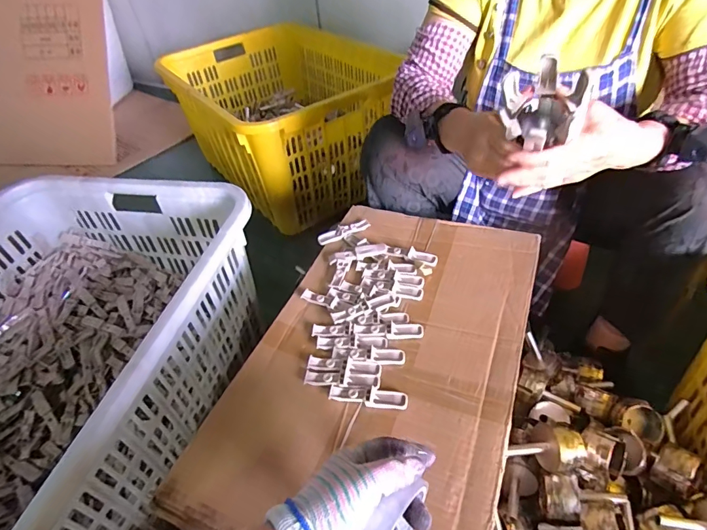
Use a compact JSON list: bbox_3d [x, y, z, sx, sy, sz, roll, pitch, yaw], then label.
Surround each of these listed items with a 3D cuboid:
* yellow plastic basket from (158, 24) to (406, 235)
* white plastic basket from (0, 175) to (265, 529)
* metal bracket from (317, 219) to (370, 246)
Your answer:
[{"bbox_3d":[-0.209,-0.516,1.463,0.597,0.370,0.814,-29,48,-22],"label":"yellow plastic basket"},{"bbox_3d":[-0.553,0.209,0.708,0.635,0.295,0.788,6,45,13],"label":"white plastic basket"},{"bbox_3d":[-0.018,-0.061,0.769,0.099,0.007,0.027,-24,46,-17],"label":"metal bracket"}]

